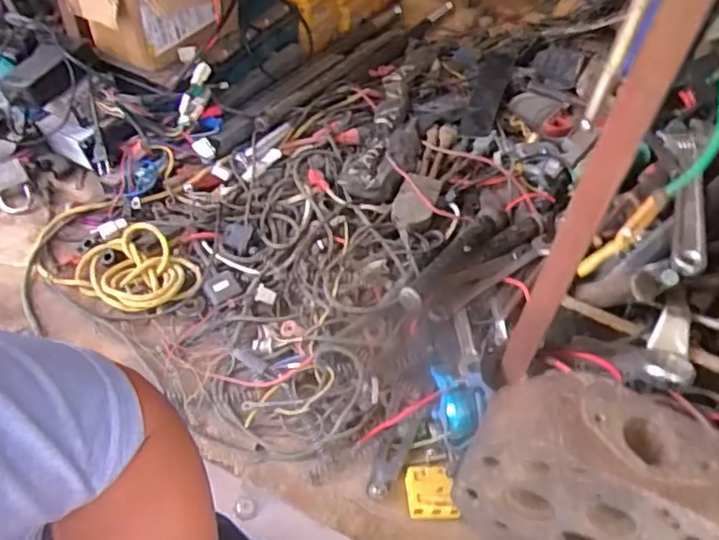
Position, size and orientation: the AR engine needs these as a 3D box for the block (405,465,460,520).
[{"bbox_3d":[0.061,0.192,0.530,0.041,0.015,0.044,-4,48,-10],"label":"block"}]

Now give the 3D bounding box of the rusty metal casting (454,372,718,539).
[{"bbox_3d":[0.186,0.169,0.468,0.200,0.148,0.081,23,49,15],"label":"rusty metal casting"}]

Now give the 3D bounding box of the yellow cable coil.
[{"bbox_3d":[-0.255,-0.005,0.670,0.162,0.033,0.092,21,48,13],"label":"yellow cable coil"}]

